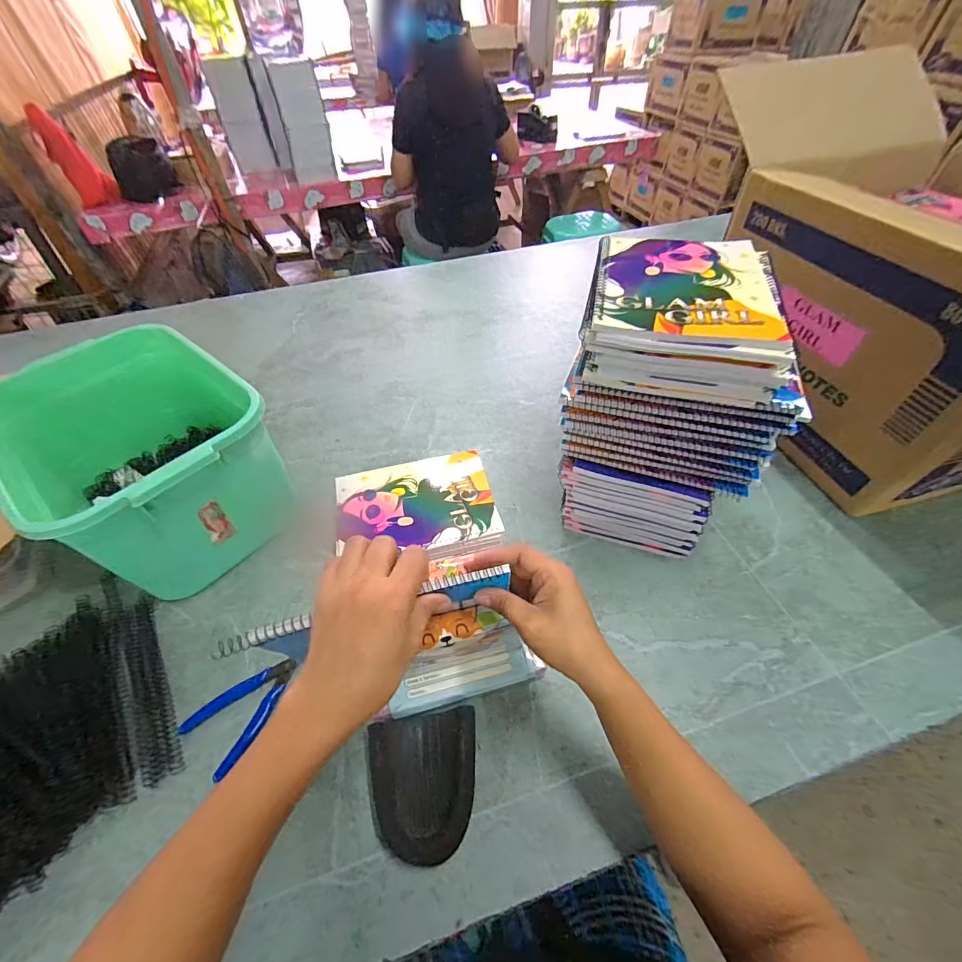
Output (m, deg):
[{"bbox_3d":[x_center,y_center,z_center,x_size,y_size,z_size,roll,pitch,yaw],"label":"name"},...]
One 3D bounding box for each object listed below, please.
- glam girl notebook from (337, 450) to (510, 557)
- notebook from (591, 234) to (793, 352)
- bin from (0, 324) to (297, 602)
[{"bbox_3d":[-0.084,0.028,0.529,0.193,0.008,0.140,-13,51,-8],"label":"glam girl notebook"},{"bbox_3d":[0.184,-0.187,0.385,0.147,0.008,0.209,10,51,11],"label":"notebook"},{"bbox_3d":[-0.405,-0.019,0.535,0.306,0.204,0.232,29,57,25],"label":"bin"}]

